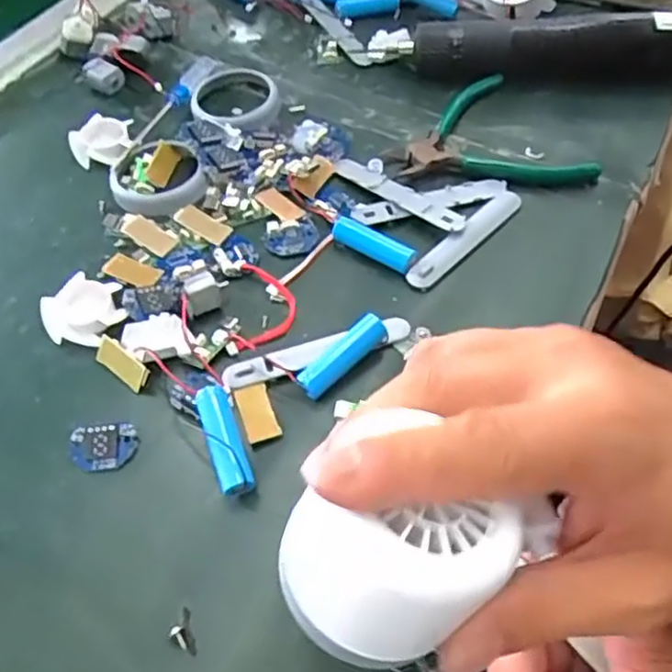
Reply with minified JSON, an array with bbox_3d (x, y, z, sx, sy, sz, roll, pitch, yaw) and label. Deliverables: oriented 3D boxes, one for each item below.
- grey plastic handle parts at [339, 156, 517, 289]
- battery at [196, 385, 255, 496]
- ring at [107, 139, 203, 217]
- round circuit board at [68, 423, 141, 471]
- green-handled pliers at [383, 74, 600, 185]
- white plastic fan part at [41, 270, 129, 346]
[{"bbox_3d":[0.044,-0.082,0.403,0.103,0.009,0.094,38,63,23],"label":"grey plastic handle parts"},{"bbox_3d":[-0.050,0.046,0.302,0.014,0.018,0.050,-17,57,-13],"label":"battery"},{"bbox_3d":[-0.106,-0.097,0.407,0.056,0.011,0.055,0,55,-1],"label":"ring"},{"bbox_3d":[-0.106,0.049,0.309,0.031,0.005,0.023,5,55,3],"label":"round circuit board"},{"bbox_3d":[0.090,-0.118,0.428,0.107,0.010,0.111,-24,58,-16],"label":"green-handled pliers"},{"bbox_3d":[-0.128,-0.013,0.349,0.036,0.011,0.040,38,63,23],"label":"white plastic fan part"}]

